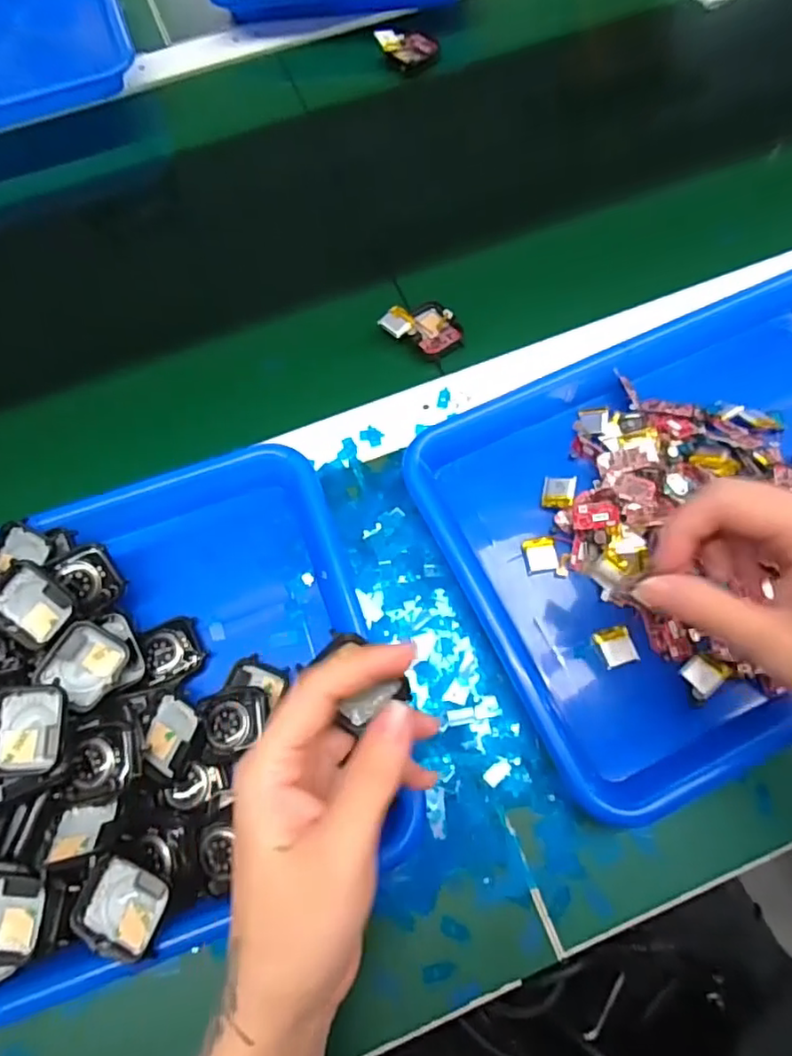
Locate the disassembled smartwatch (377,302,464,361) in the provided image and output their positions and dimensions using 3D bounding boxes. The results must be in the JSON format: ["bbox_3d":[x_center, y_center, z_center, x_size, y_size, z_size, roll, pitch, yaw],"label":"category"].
[{"bbox_3d":[0.021,-0.146,0.436,0.053,0.014,0.042,29,74,13],"label":"disassembled smartwatch"}]

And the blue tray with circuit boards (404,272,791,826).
[{"bbox_3d":[0.197,-0.008,0.385,0.331,0.055,0.266,-26,71,-7],"label":"blue tray with circuit boards"}]

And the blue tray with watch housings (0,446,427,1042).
[{"bbox_3d":[-0.178,0.105,0.327,0.332,0.059,0.254,-18,70,-4],"label":"blue tray with watch housings"}]

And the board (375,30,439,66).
[{"bbox_3d":[0.010,-0.431,0.548,0.053,0.020,0.030,-5,70,1],"label":"board"}]

